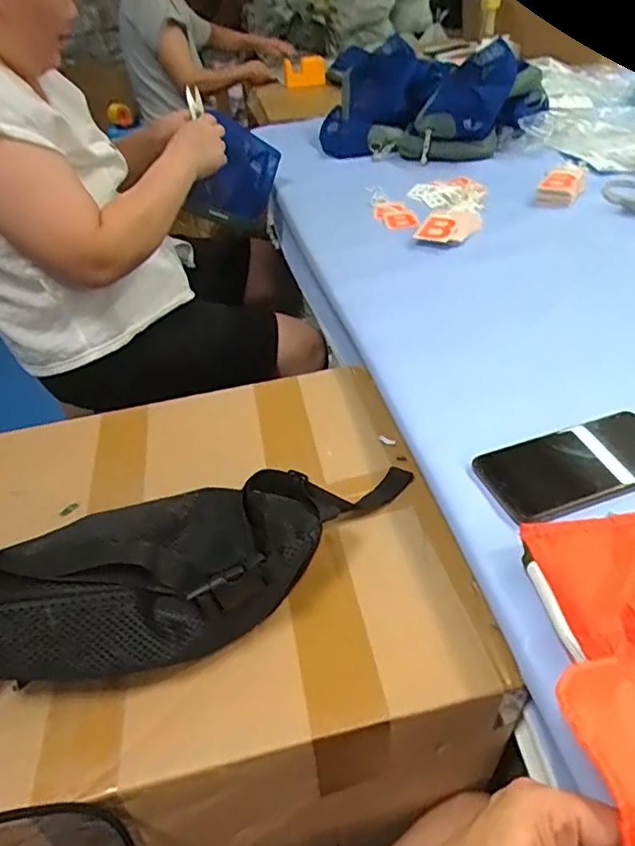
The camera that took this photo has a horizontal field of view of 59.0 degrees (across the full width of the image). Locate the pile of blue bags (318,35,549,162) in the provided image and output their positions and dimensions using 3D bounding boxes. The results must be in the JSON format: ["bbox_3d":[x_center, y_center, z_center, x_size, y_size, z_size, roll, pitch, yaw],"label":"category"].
[{"bbox_3d":[0.246,-0.708,1.222,0.480,0.160,0.287,-2,40,5],"label":"pile of blue bags"}]

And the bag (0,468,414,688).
[{"bbox_3d":[-0.087,0.093,0.437,0.374,0.116,0.148,-13,40,-9],"label":"bag"}]

